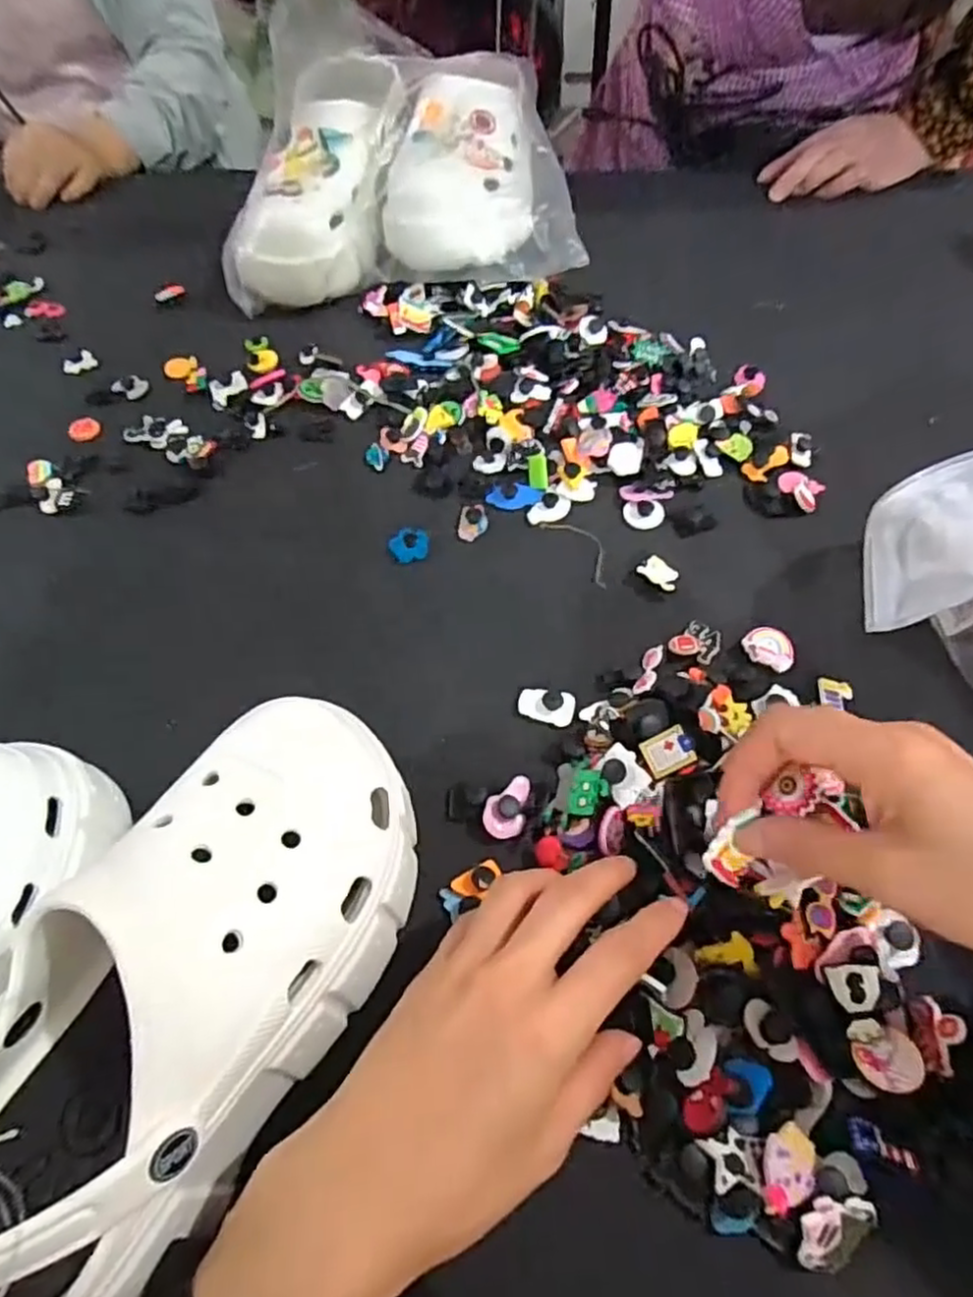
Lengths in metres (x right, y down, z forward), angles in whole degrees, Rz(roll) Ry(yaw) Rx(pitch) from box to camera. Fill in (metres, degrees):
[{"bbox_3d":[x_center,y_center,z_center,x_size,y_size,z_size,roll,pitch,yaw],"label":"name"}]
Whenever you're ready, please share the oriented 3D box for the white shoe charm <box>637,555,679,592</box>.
[{"bbox_3d":[0.108,-0.045,0.429,0.025,0.009,0.018,39,67,23],"label":"white shoe charm"}]

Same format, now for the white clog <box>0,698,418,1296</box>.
[{"bbox_3d":[-0.109,0.120,0.252,0.097,0.084,0.229,23,61,16],"label":"white clog"}]

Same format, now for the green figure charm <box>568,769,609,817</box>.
[{"bbox_3d":[0.050,0.070,0.337,0.019,0.004,0.022,-3,68,28],"label":"green figure charm"}]

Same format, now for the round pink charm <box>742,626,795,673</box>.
[{"bbox_3d":[0.163,0.000,0.396,0.029,0.007,0.024,37,66,23],"label":"round pink charm"}]

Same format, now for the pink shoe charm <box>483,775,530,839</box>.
[{"bbox_3d":[0.010,0.080,0.352,0.021,0.007,0.032,5,58,6],"label":"pink shoe charm"}]

